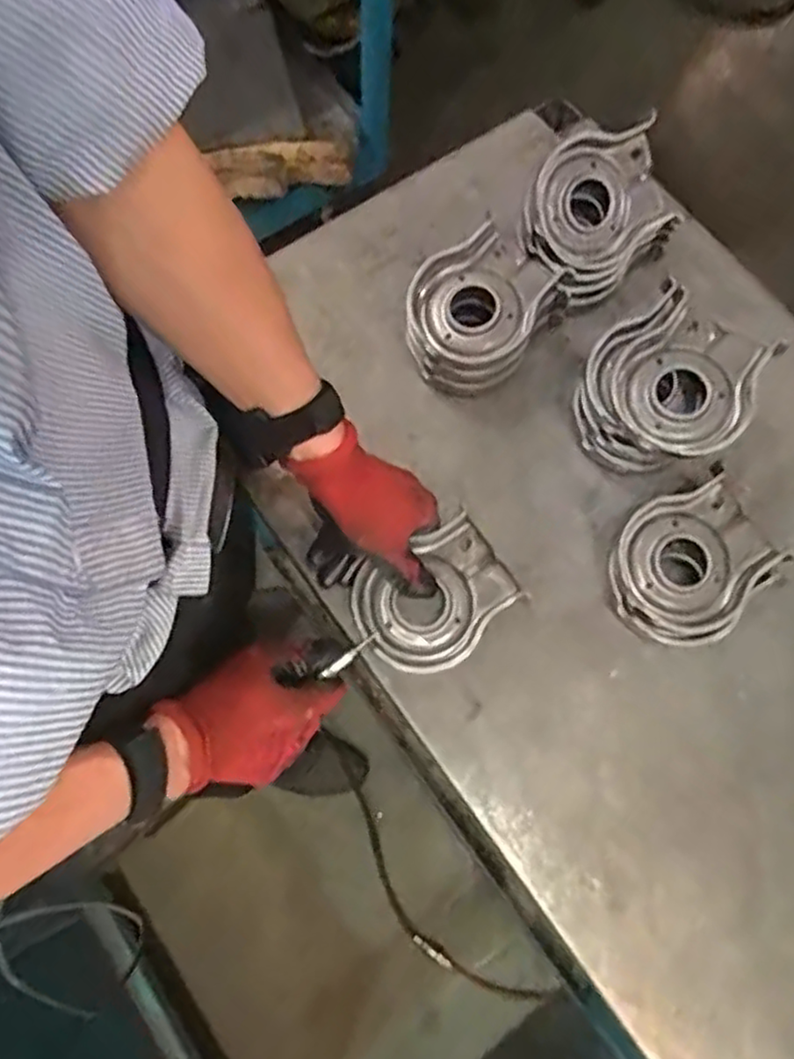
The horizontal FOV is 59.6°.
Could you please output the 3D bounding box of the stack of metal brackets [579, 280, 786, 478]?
[{"bbox_3d":[0.218,-0.117,0.556,0.125,0.095,0.126,42,76,10],"label":"stack of metal brackets"}]

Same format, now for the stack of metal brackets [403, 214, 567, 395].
[{"bbox_3d":[0.071,-0.188,0.602,0.111,0.057,0.132,34,75,8],"label":"stack of metal brackets"}]

